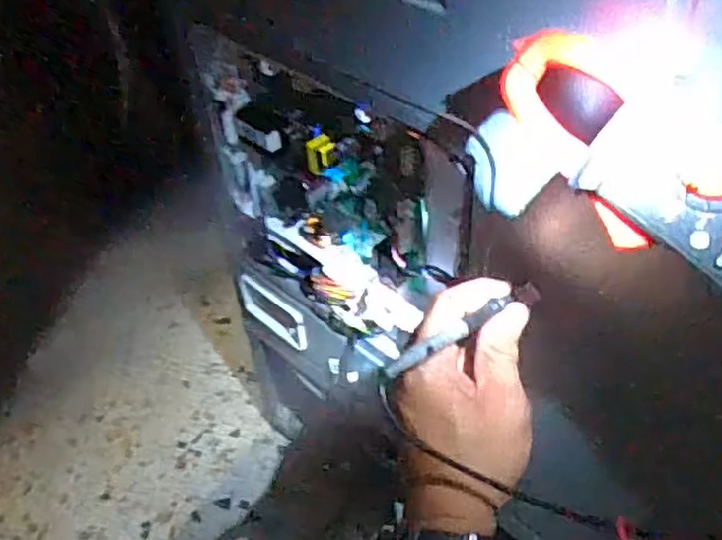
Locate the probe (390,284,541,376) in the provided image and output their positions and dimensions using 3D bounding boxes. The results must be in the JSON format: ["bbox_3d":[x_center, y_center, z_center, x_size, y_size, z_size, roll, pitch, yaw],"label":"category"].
[{"bbox_3d":[0.061,0.029,0.391,0.122,0.009,0.011,-22,45,-38],"label":"probe"}]

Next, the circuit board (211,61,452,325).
[{"bbox_3d":[-0.041,-0.058,0.587,0.229,0.209,0.041,30,53,30],"label":"circuit board"}]

